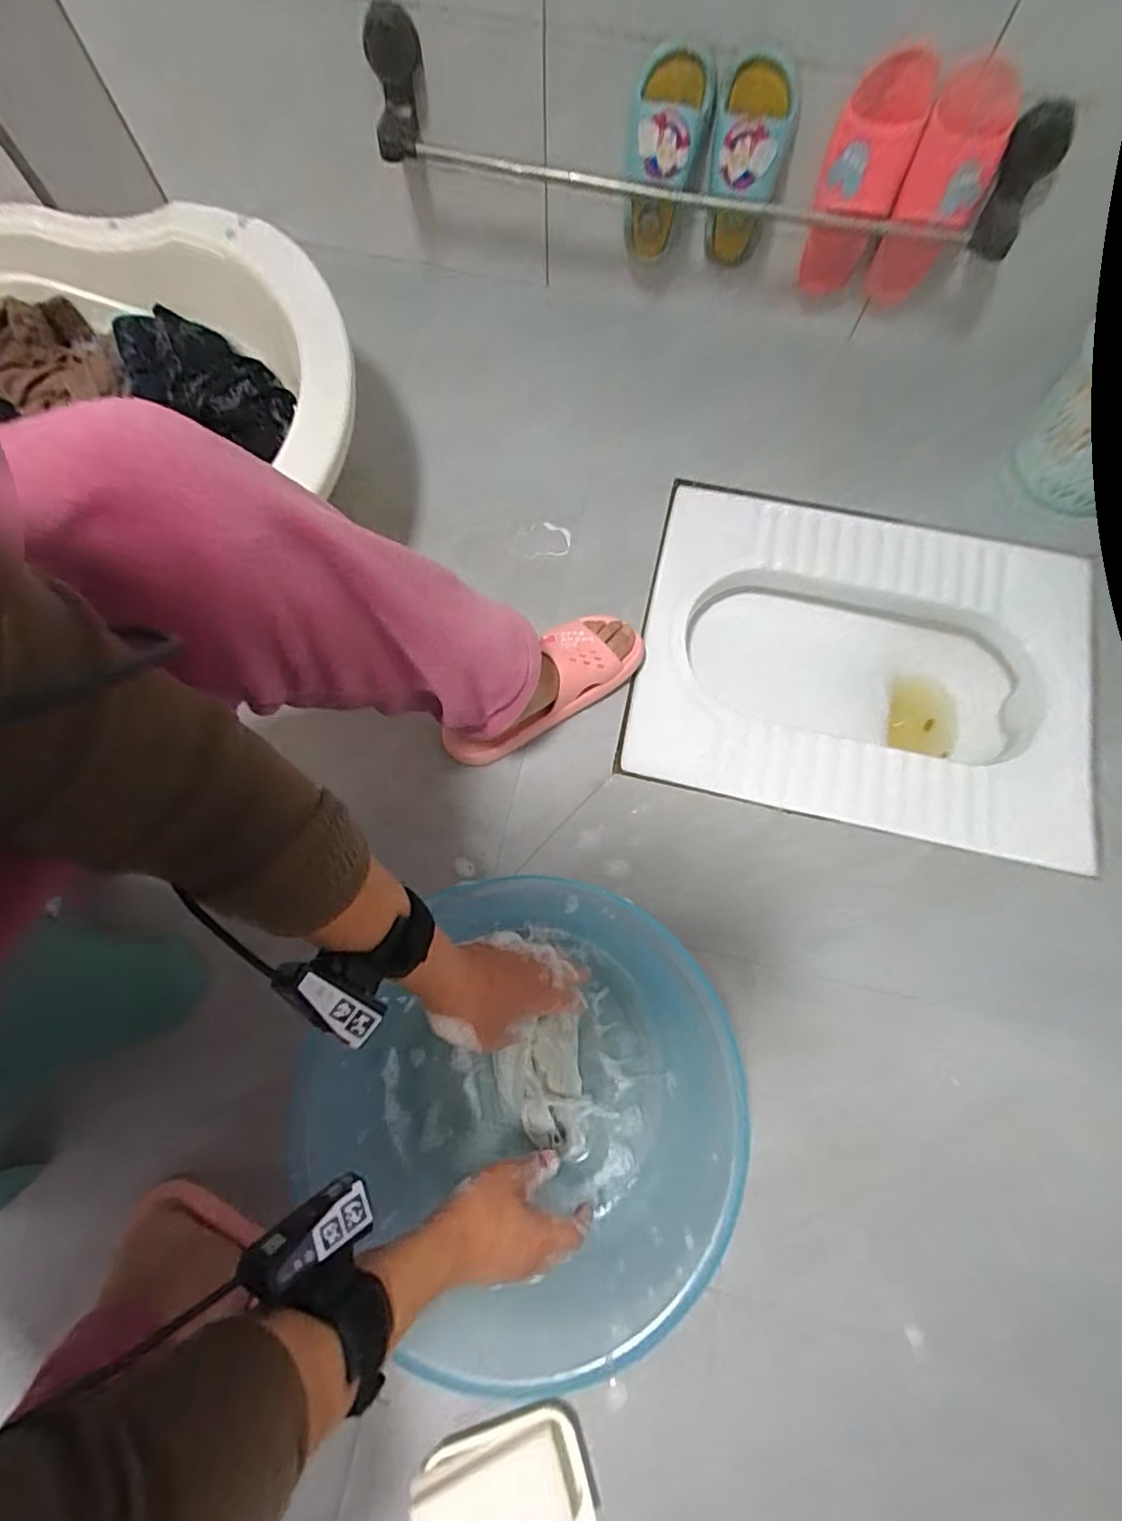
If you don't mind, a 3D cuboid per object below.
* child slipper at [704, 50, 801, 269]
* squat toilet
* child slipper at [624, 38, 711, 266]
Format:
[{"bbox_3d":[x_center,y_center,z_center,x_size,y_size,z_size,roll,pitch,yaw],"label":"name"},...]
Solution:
[{"bbox_3d":[0.209,-0.677,0.680,0.090,0.207,0.056,-7,73,-2],"label":"child slipper"},{"bbox_3d":[0.388,-0.099,0.820,0.559,0.194,0.430,12,75,3],"label":"squat toilet"},{"bbox_3d":[0.115,-0.685,0.678,0.084,0.188,0.062,5,73,2],"label":"child slipper"}]

